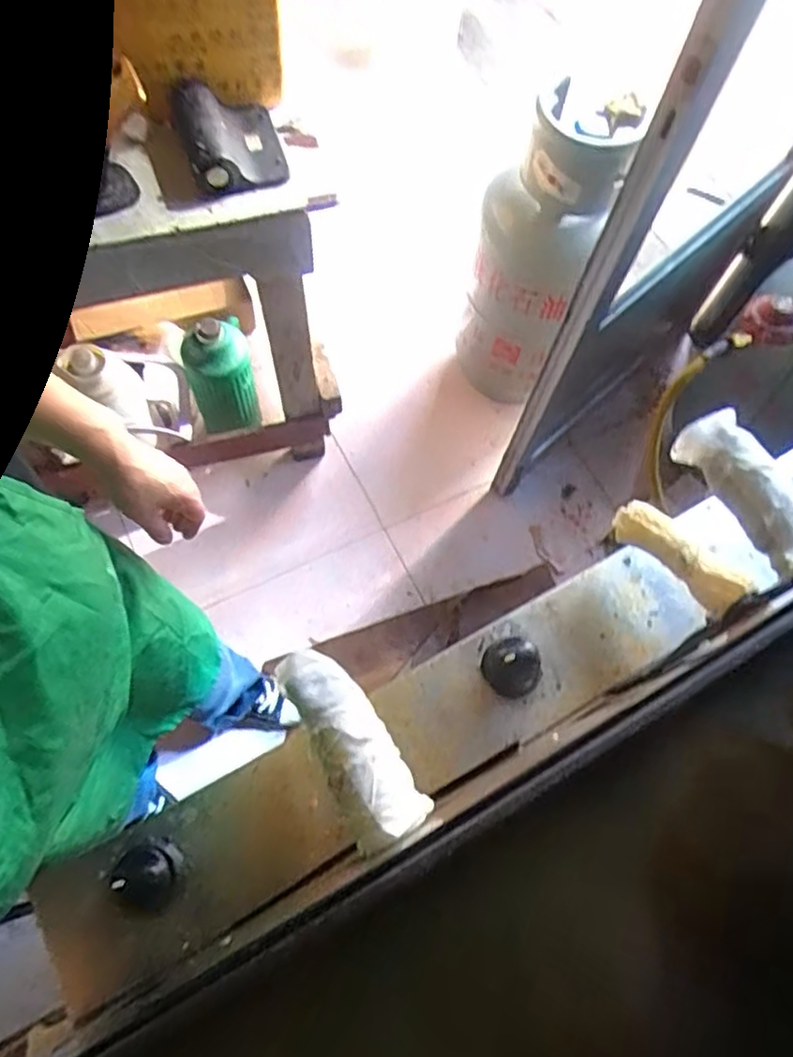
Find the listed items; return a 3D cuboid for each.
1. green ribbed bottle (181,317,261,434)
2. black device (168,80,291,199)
[{"bbox_3d":[-0.362,-0.319,1.390,0.135,0.245,0.124,-6,46,-5],"label":"green ribbed bottle"},{"bbox_3d":[-0.231,-0.538,0.938,0.141,0.079,0.155,-16,69,-9],"label":"black device"}]

